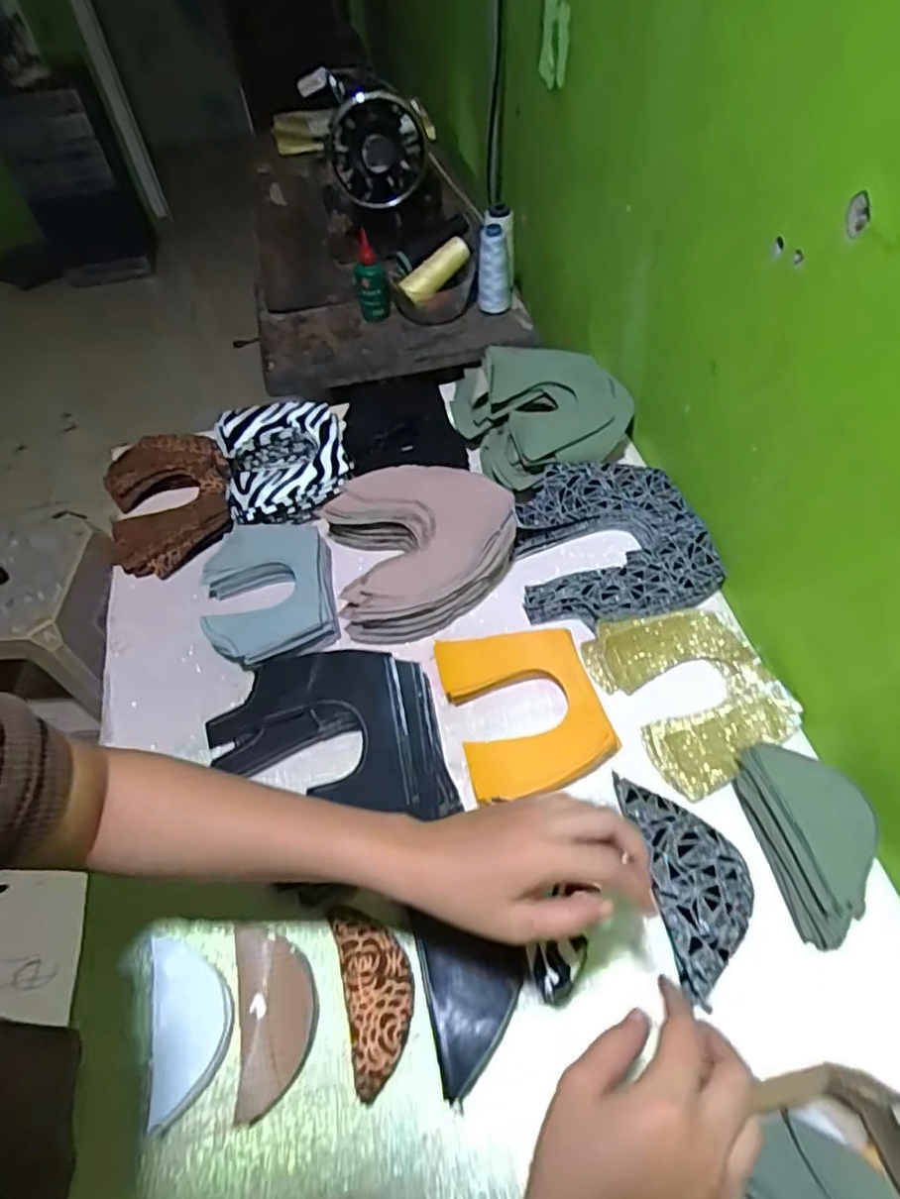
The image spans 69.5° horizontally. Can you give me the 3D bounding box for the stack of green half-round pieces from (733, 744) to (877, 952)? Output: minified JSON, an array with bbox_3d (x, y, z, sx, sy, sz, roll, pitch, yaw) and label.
[{"bbox_3d":[0.268,0.176,0.482,0.070,0.050,0.133,-11,56,-5],"label":"stack of green half-round pieces"}]

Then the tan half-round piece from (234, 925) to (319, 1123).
[{"bbox_3d":[-0.122,0.286,0.450,0.053,0.008,0.112,-10,56,-4],"label":"tan half-round piece"}]

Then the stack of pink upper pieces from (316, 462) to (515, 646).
[{"bbox_3d":[-0.028,-0.057,0.660,0.178,0.058,0.177,-12,56,-5],"label":"stack of pink upper pieces"}]

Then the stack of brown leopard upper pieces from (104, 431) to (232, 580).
[{"bbox_3d":[-0.320,-0.114,0.737,0.139,0.040,0.179,-19,57,-10],"label":"stack of brown leopard upper pieces"}]

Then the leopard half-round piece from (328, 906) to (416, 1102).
[{"bbox_3d":[-0.050,0.278,0.457,0.047,0.020,0.108,-14,56,-7],"label":"leopard half-round piece"}]

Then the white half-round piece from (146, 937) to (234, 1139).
[{"bbox_3d":[-0.179,0.295,0.452,0.054,0.009,0.108,6,61,-31],"label":"white half-round piece"}]

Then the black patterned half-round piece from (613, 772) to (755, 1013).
[{"bbox_3d":[0.182,0.206,0.481,0.076,0.021,0.147,-10,56,-4],"label":"black patterned half-round piece"}]

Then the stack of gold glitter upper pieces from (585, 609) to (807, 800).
[{"bbox_3d":[0.216,0.078,0.576,0.138,0.025,0.158,-22,57,-12],"label":"stack of gold glitter upper pieces"}]

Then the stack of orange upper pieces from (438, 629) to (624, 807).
[{"bbox_3d":[0.063,0.091,0.568,0.122,0.024,0.152,-14,56,-7],"label":"stack of orange upper pieces"}]

